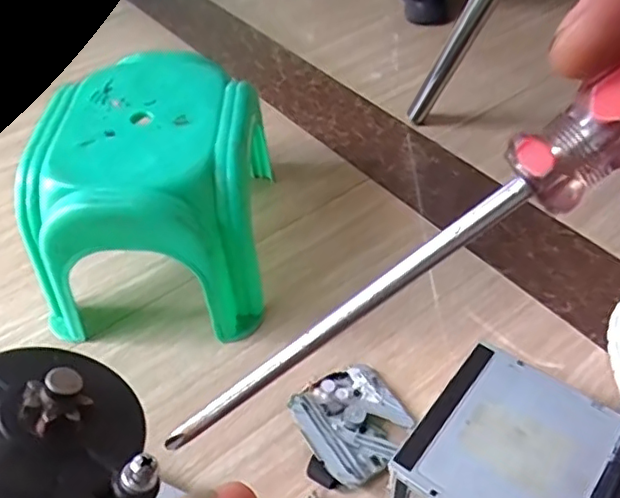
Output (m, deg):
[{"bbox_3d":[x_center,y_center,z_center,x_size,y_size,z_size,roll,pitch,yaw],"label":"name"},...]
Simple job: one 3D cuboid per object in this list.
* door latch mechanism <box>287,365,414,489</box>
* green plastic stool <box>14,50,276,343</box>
[{"bbox_3d":[0.047,0.195,0.673,0.123,0.035,0.120,-21,51,-17],"label":"door latch mechanism"},{"bbox_3d":[-0.196,-0.068,0.777,0.259,0.235,0.299,0,48,1],"label":"green plastic stool"}]

